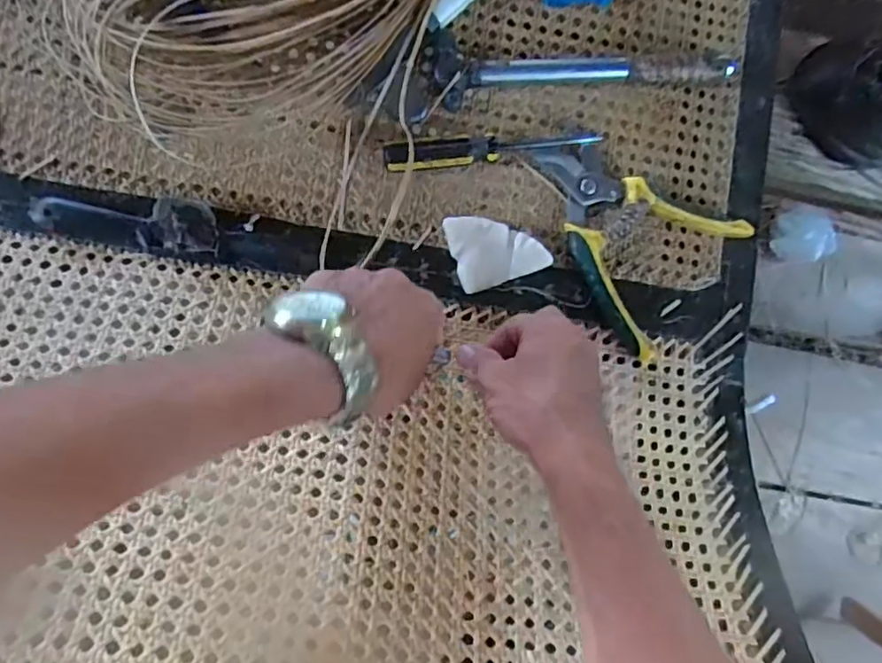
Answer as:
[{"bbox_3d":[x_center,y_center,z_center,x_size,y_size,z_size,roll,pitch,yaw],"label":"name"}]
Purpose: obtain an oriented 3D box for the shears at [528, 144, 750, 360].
[{"bbox_3d":[0.138,-0.080,0.474,0.161,0.021,0.130,40,80,-1],"label":"shears"}]

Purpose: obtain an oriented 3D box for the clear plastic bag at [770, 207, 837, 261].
[{"bbox_3d":[0.777,-0.201,1.283,0.134,0.065,0.100,10,82,-6],"label":"clear plastic bag"}]

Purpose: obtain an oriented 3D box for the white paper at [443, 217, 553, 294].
[{"bbox_3d":[0.042,-0.066,0.460,0.068,0.018,0.056,-19,86,-9],"label":"white paper"}]

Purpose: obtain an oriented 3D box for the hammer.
[{"bbox_3d":[0.091,-0.213,0.483,0.299,0.040,0.061,-6,84,-8],"label":"hammer"}]

